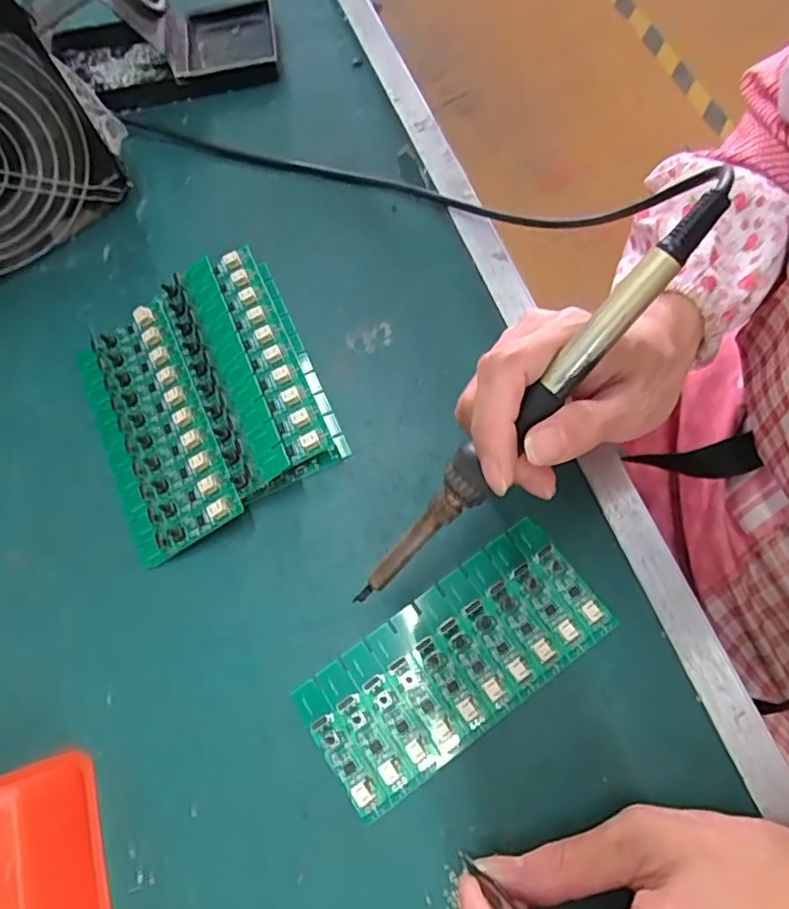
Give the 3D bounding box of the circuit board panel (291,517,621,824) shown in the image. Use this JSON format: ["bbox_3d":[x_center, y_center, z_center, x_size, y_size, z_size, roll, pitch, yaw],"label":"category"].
[{"bbox_3d":[0.027,0.092,0.280,0.138,0.005,0.063,-35,67,-8],"label":"circuit board panel"}]

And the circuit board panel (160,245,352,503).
[{"bbox_3d":[-0.078,-0.048,0.332,0.060,0.024,0.140,-25,68,-5],"label":"circuit board panel"}]

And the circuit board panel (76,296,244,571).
[{"bbox_3d":[-0.129,-0.015,0.328,0.061,0.007,0.138,-31,69,8],"label":"circuit board panel"}]

